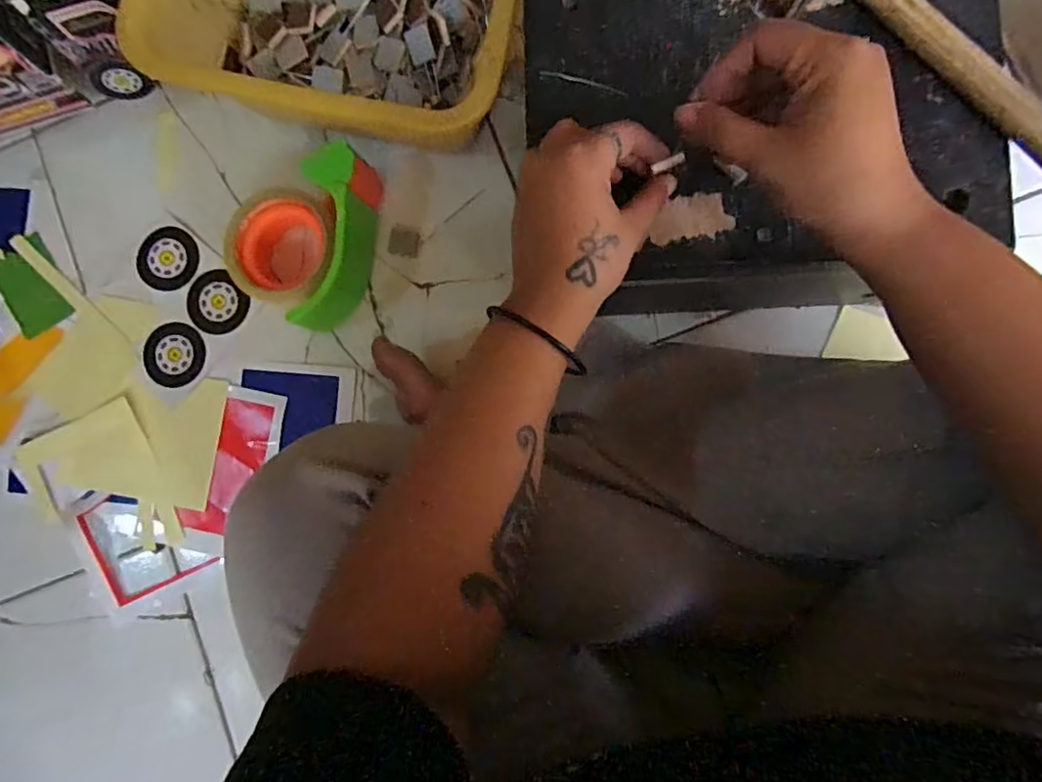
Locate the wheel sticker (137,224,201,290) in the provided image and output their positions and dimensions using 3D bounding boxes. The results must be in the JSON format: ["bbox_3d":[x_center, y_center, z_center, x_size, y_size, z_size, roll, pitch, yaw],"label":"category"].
[{"bbox_3d":[-0.318,-0.119,0.517,0.051,0.005,0.056,13,88,-5],"label":"wheel sticker"}]

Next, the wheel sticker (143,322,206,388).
[{"bbox_3d":[-0.310,-0.032,0.513,0.055,0.005,0.056,0,88,1],"label":"wheel sticker"}]

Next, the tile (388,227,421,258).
[{"bbox_3d":[-0.100,-0.128,0.496,0.026,0.007,0.023,15,88,6],"label":"tile"}]

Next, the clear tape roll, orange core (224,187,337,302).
[{"bbox_3d":[-0.185,-0.114,0.470,0.088,0.049,0.086,0,87,5],"label":"clear tape roll, orange core"}]

